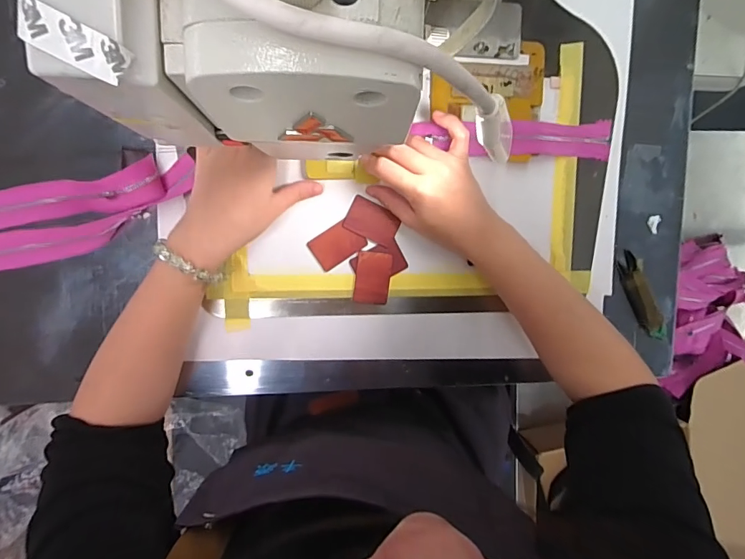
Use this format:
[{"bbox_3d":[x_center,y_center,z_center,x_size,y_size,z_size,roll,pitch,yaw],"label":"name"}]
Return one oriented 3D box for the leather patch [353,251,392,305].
[{"bbox_3d":[0.001,-0.001,0.426,0.035,0.004,0.053,5,95,-8],"label":"leather patch"}]

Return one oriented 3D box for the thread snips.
[{"bbox_3d":[0.294,0.020,0.462,0.023,0.009,0.102,-28,98,-4],"label":"thread snips"}]

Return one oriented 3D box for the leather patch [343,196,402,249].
[{"bbox_3d":[0.001,-0.057,0.421,0.052,0.004,0.033,25,92,-9],"label":"leather patch"}]

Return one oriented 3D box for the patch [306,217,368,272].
[{"bbox_3d":[-0.035,-0.035,0.420,0.050,0.004,0.034,-34,99,-3],"label":"patch"}]

